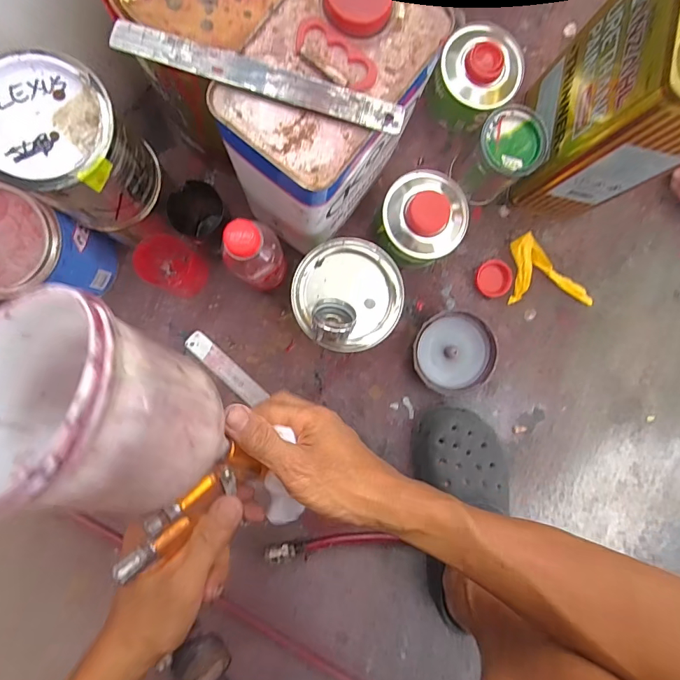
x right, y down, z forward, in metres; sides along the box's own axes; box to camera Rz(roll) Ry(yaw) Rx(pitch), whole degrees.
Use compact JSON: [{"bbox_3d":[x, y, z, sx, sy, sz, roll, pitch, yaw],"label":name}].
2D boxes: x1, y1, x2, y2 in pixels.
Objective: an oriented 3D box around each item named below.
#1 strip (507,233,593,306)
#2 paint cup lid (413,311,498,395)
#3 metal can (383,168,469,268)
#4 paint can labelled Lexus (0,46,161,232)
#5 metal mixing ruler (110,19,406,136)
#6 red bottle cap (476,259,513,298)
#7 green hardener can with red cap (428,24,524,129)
[{"bbox_3d":[0.281,-0.093,0.553,0.116,0.021,0.091,-1,89,-7],"label":"strip"},{"bbox_3d":[0.145,0.018,0.542,0.100,0.031,0.100,0,89,-7],"label":"paint cup lid"},{"bbox_3d":[0.099,-0.147,0.515,0.098,0.083,0.101,0,89,-7],"label":"metal can"},{"bbox_3d":[-0.221,-0.156,0.353,0.099,0.112,0.099,27,88,-4],"label":"paint can labelled Lexus"},{"bbox_3d":[-0.053,-0.178,0.286,0.198,0.005,0.021,15,89,-4],"label":"metal mixing ruler"},{"bbox_3d":[0.203,-0.081,0.554,0.045,0.012,0.048,0,89,-7],"label":"red bottle cap"},{"bbox_3d":[0.167,-0.324,0.525,0.097,0.080,0.092,0,89,-7],"label":"green hardener can with red cap"}]

